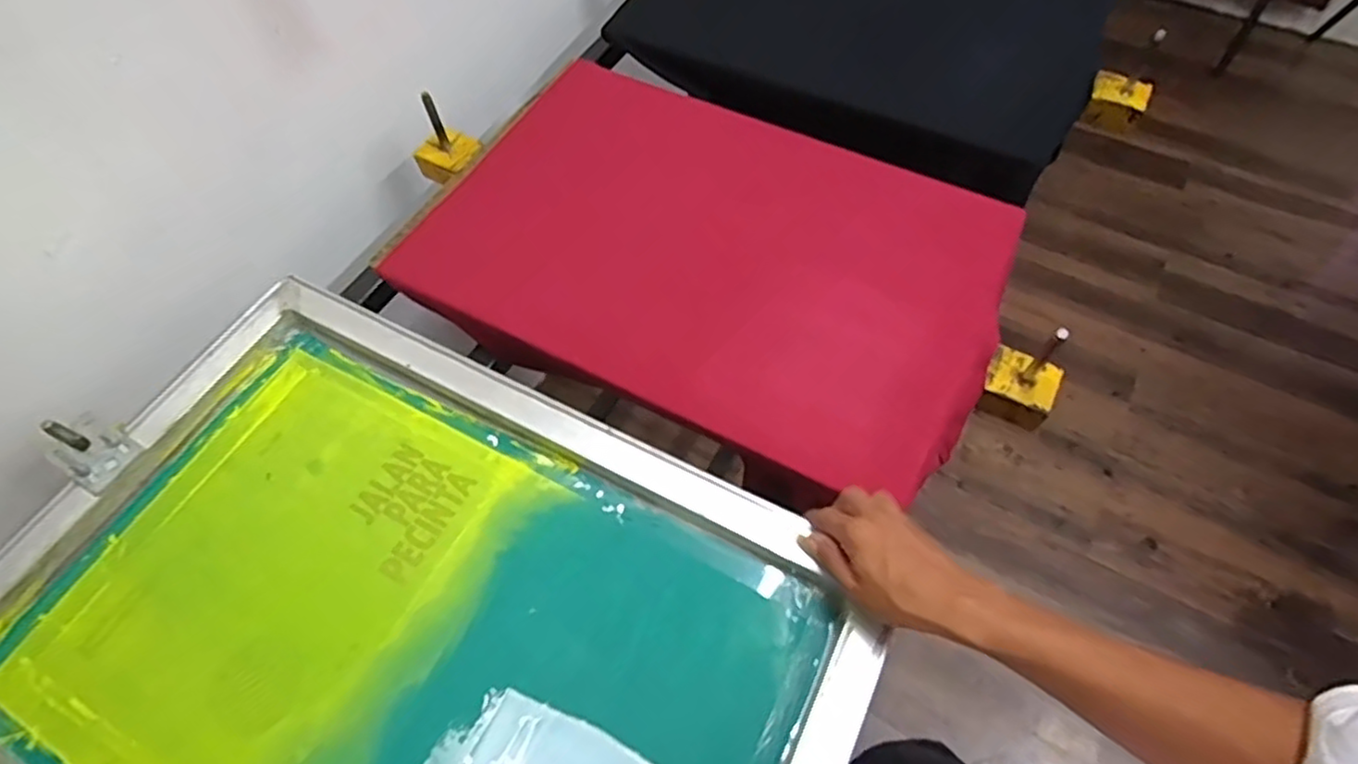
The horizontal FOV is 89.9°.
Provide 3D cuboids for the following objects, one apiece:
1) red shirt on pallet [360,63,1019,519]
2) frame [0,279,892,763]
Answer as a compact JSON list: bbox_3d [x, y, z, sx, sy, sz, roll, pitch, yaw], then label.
[{"bbox_3d":[0.033,-0.148,0.737,0.596,0.062,0.396,25,63,16],"label":"red shirt on pallet"},{"bbox_3d":[-0.219,0.206,0.527,0.650,0.036,0.459,24,63,15],"label":"frame"}]

